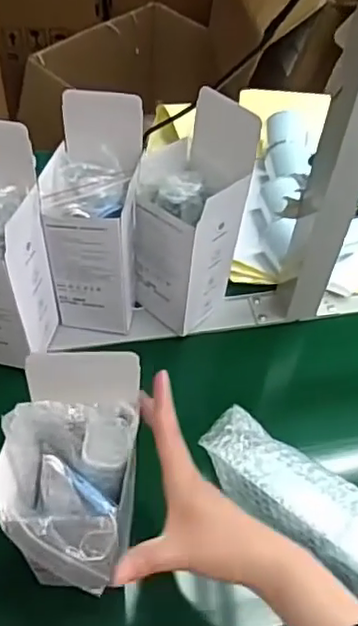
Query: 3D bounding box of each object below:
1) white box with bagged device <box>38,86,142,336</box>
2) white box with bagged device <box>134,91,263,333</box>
[{"bbox_3d":[-0.081,-0.084,0.605,0.081,0.230,0.080,7,52,2],"label":"white box with bagged device"},{"bbox_3d":[0.011,-0.088,0.614,0.085,0.229,0.080,-35,62,-27],"label":"white box with bagged device"}]

